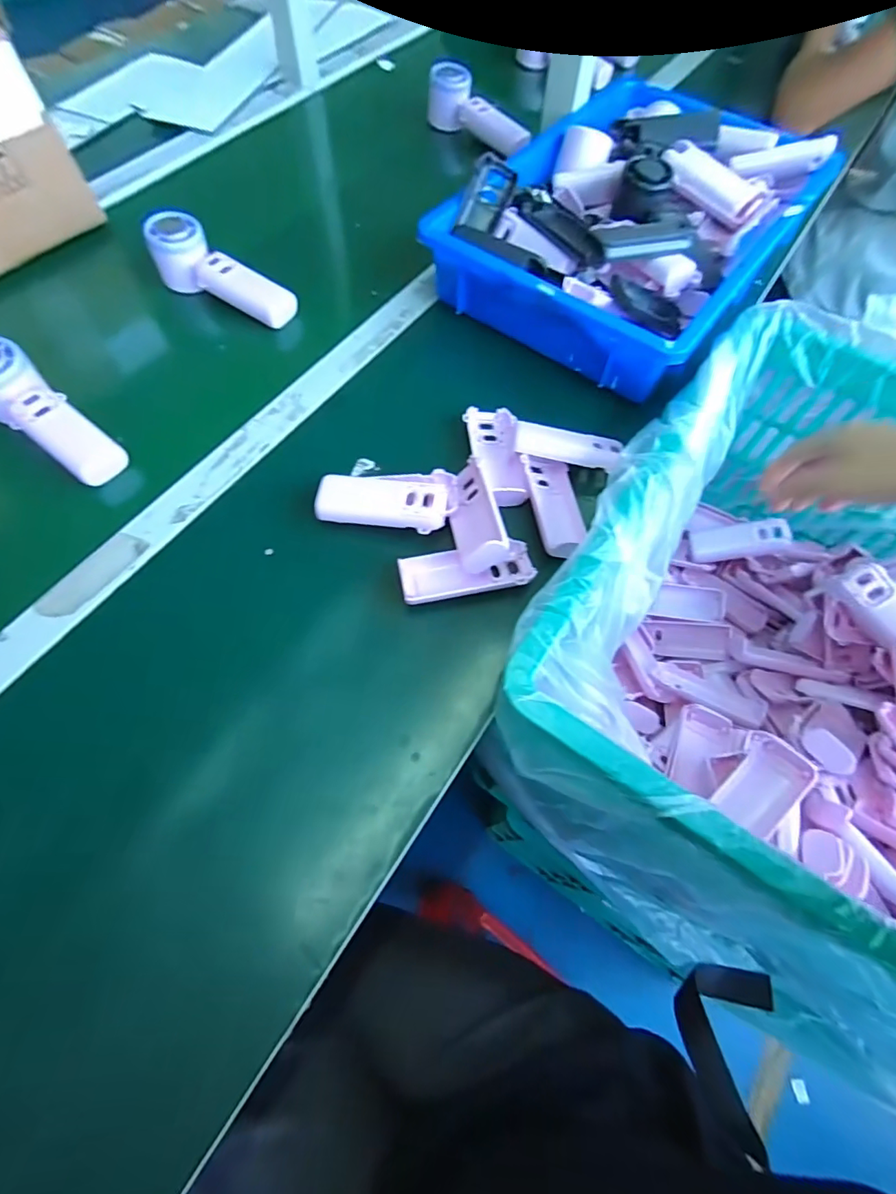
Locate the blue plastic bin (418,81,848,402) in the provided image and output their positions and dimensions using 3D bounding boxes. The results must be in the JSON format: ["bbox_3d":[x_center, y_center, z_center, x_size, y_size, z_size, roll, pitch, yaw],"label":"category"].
[{"bbox_3d":[0.199,-0.410,0.560,0.289,0.083,0.392,35,68,13],"label":"blue plastic bin"}]

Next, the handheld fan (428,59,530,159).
[{"bbox_3d":[0.041,-0.676,0.718,0.051,0.055,0.161,-41,73,-19],"label":"handheld fan"}]

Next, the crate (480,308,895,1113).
[{"bbox_3d":[0.408,0.115,0.434,0.661,0.261,0.493,36,68,13],"label":"crate"}]

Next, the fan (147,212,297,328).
[{"bbox_3d":[-0.236,-0.346,0.541,0.153,0.054,0.053,25,66,9],"label":"fan"}]

